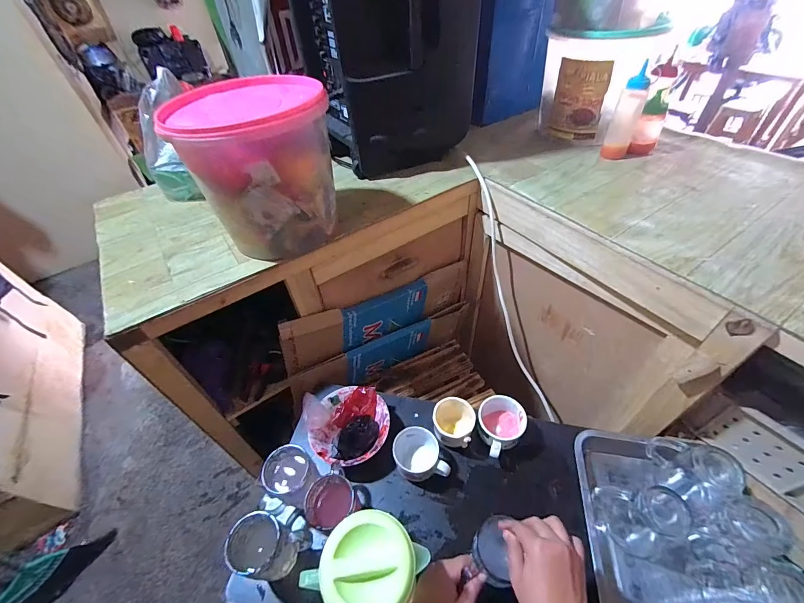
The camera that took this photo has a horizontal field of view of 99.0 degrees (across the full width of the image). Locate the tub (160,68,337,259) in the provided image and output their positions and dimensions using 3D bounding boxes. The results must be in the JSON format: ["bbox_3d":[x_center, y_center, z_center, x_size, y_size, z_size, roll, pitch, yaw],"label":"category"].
[{"bbox_3d":[-0.250,-0.231,0.620,0.209,0.240,0.215,-33,52,-22],"label":"tub"}]

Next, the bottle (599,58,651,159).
[{"bbox_3d":[0.514,-0.428,0.786,0.058,0.182,0.054,21,53,24],"label":"bottle"}]

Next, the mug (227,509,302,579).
[{"bbox_3d":[-0.209,0.376,0.525,0.073,0.108,0.072,-3,47,4],"label":"mug"}]

